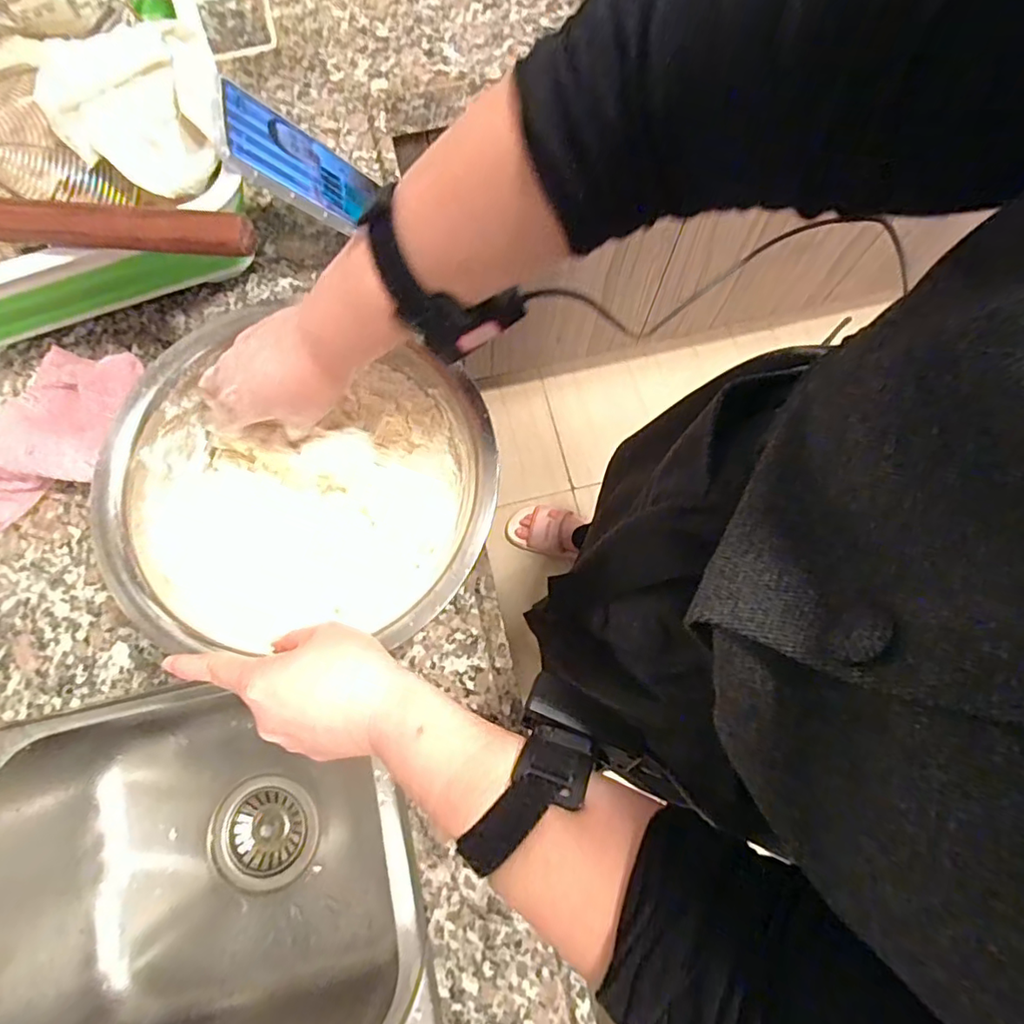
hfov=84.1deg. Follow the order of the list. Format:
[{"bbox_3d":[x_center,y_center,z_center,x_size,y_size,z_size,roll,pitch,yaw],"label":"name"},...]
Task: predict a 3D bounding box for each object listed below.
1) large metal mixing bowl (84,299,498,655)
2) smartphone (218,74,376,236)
[{"bbox_3d":[-0.149,-0.018,0.446,0.268,0.107,0.245,0,73,1],"label":"large metal mixing bowl"},{"bbox_3d":[-0.174,-0.285,0.471,0.011,0.141,0.076,-19,74,34],"label":"smartphone"}]

